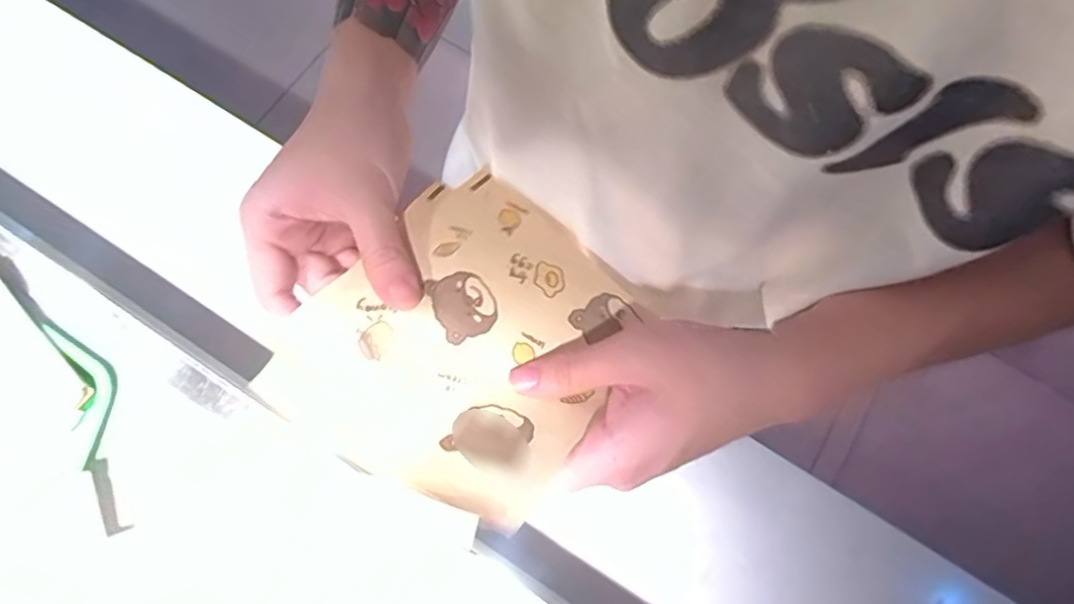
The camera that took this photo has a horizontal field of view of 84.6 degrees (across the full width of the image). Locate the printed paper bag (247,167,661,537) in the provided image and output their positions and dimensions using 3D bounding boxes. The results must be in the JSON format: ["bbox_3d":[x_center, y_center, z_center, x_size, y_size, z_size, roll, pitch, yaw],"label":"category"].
[{"bbox_3d":[-0.029,0.012,0.273,0.128,0.031,0.153,34,63,5],"label":"printed paper bag"}]

